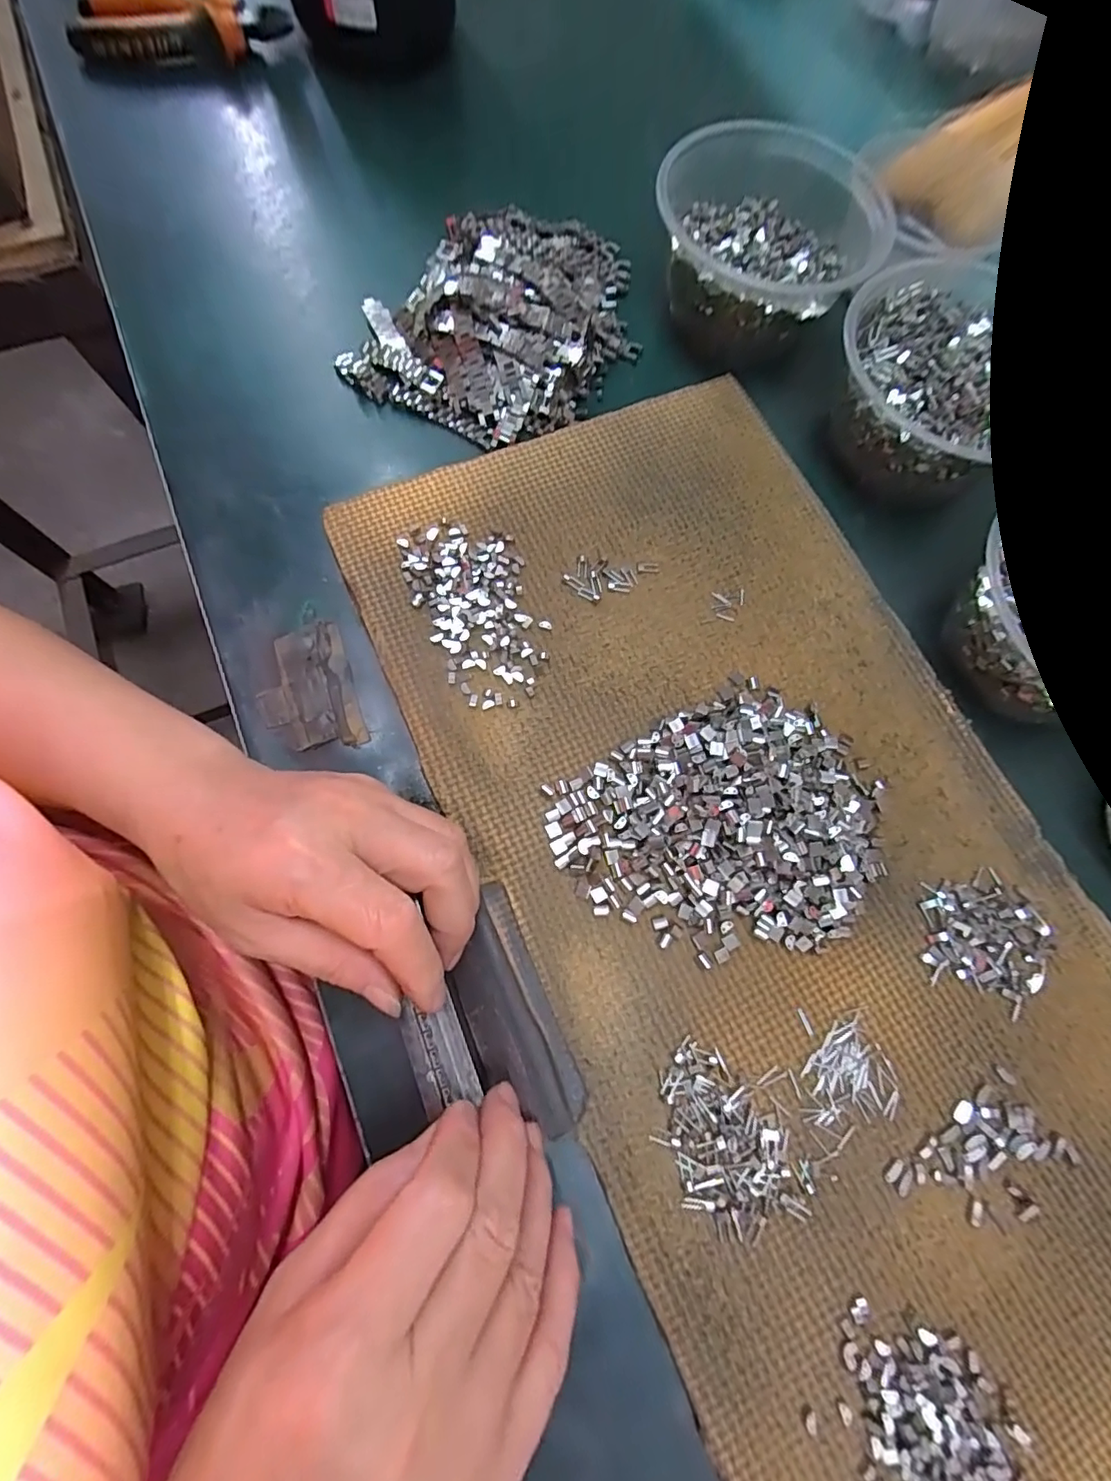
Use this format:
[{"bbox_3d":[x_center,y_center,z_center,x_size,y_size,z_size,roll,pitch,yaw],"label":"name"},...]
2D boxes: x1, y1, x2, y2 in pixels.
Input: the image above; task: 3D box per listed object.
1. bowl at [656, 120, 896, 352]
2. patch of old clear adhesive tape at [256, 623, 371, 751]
[{"bbox_3d":[0.126,-0.302,0.342,0.132,0.054,0.125,1,74,-2],"label":"bowl"},{"bbox_3d":[-0.125,-0.025,0.277,0.045,0.005,0.067,-19,76,-7],"label":"patch of old clear adhesive tape"}]

